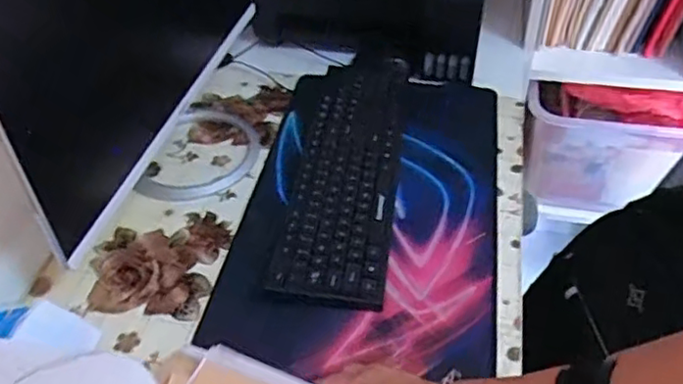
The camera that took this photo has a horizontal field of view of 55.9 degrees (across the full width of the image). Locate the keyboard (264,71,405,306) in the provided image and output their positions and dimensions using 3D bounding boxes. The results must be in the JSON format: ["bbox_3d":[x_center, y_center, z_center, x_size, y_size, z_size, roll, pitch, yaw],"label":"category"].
[{"bbox_3d":[0.009,-0.037,0.834,0.123,0.032,0.446,3,43,6],"label":"keyboard"}]

